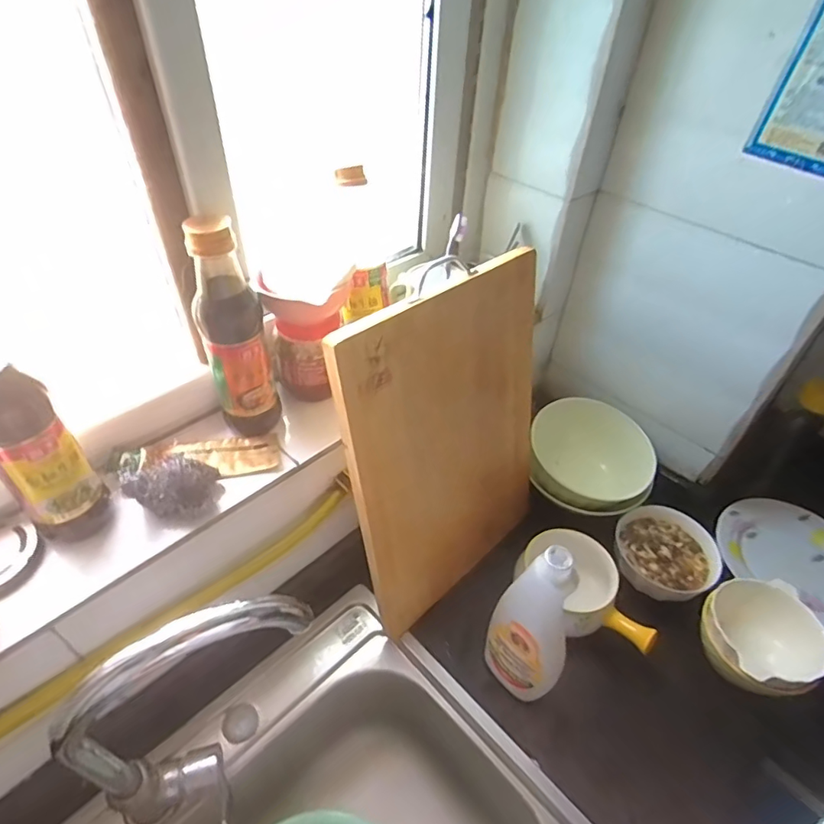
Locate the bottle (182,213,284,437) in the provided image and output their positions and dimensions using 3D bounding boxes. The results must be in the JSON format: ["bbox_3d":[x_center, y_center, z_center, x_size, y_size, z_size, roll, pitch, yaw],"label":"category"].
[{"bbox_3d":[-0.179,-0.082,0.532,0.060,0.233,0.069,-8,45,-13],"label":"bottle"}]

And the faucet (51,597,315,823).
[{"bbox_3d":[-0.169,0.281,0.442,0.198,0.257,0.093,-15,47,-18],"label":"faucet"}]

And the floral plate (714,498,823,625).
[{"bbox_3d":[0.599,0.222,0.815,0.217,0.040,0.203,2,44,-2],"label":"floral plate"}]

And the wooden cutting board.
[{"bbox_3d":[0.058,0.047,0.638,0.017,0.429,0.302,26,46,38],"label":"wooden cutting board"}]

